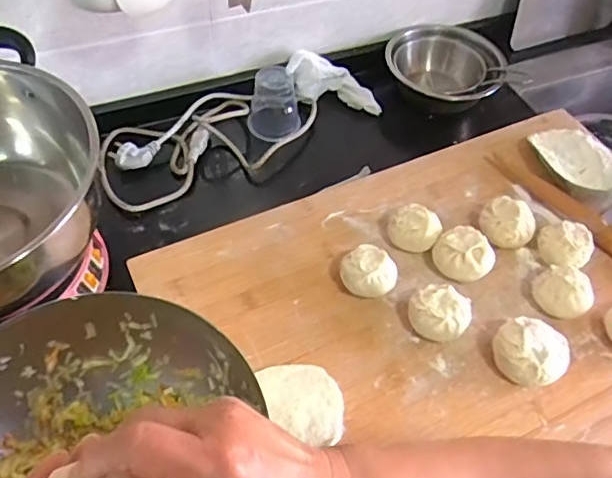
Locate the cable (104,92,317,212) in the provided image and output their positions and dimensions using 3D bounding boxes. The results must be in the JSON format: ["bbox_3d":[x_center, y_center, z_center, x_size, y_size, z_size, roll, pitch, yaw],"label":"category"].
[{"bbox_3d":[-0.124,-0.138,0.752,0.292,0.034,0.137,-21,58,-18],"label":"cable"}]

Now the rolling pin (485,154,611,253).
[{"bbox_3d":[0.345,-0.015,0.666,0.018,0.025,0.305,-35,63,-25],"label":"rolling pin"}]

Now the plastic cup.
[{"bbox_3d":[-0.042,-0.185,0.765,0.069,0.080,0.060,3,53,-1],"label":"plastic cup"}]

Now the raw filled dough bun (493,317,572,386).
[{"bbox_3d":[0.225,0.115,0.564,0.071,0.047,0.057,31,57,18],"label":"raw filled dough bun"}]

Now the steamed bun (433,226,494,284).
[{"bbox_3d":[0.176,0.019,0.630,0.051,0.044,0.062,-34,63,-25],"label":"steamed bun"}]

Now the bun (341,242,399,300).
[{"bbox_3d":[0.067,0.039,0.614,0.059,0.044,0.048,28,57,16],"label":"bun"}]

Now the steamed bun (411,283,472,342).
[{"bbox_3d":[0.139,0.080,0.589,0.060,0.045,0.052,28,57,16],"label":"steamed bun"}]

